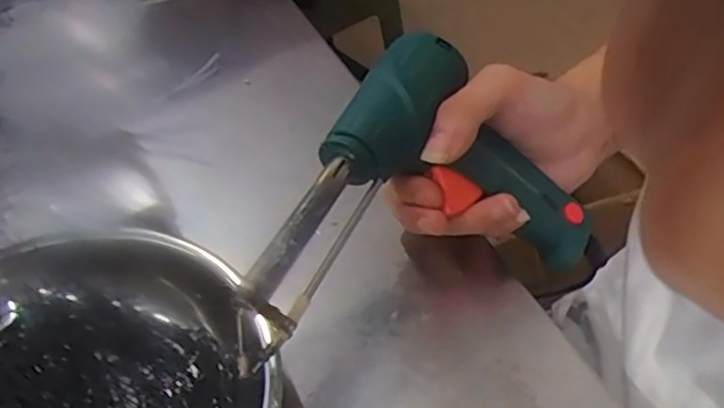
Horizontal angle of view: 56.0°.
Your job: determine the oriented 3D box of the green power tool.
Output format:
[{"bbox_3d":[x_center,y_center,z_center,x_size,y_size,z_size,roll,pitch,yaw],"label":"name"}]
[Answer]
[{"bbox_3d":[0.025,0.019,0.309,0.108,0.097,0.181,23,50,24],"label":"green power tool"}]

